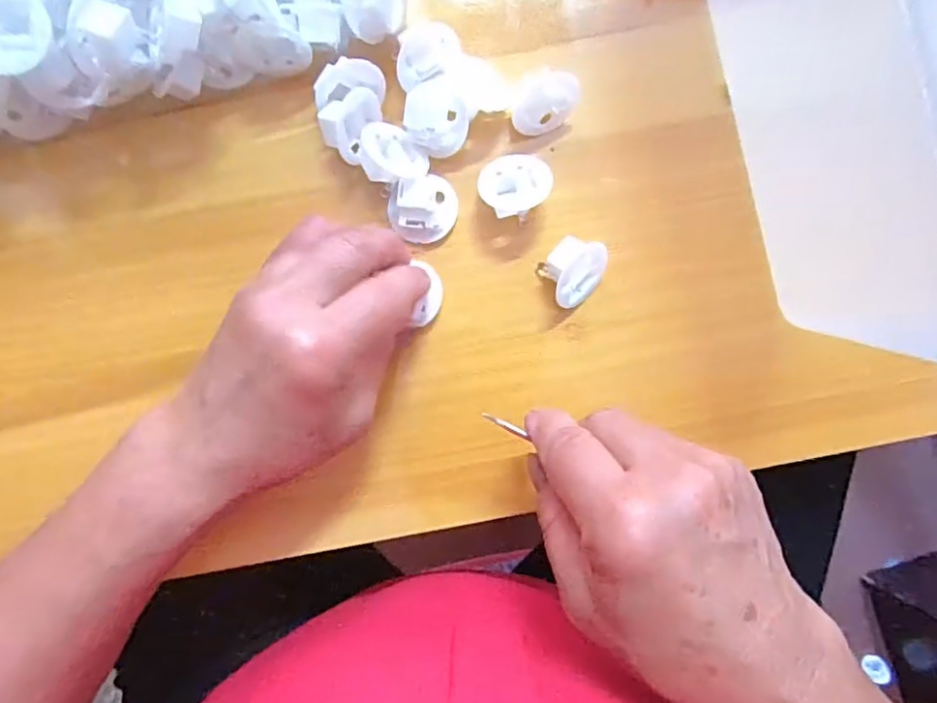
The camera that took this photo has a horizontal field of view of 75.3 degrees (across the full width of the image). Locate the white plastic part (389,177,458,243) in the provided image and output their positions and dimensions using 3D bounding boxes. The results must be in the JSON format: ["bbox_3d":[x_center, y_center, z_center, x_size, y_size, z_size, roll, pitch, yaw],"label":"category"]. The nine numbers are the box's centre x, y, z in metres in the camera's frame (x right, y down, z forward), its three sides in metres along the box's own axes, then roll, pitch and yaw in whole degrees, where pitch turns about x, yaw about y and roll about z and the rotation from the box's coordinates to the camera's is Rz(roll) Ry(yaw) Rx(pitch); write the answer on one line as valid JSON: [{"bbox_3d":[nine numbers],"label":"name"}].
[{"bbox_3d":[-0.021,-0.066,0.285,0.032,0.017,0.028,-19,90,0],"label":"white plastic part"}]

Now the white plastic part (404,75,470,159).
[{"bbox_3d":[-0.013,-0.107,0.280,0.029,0.019,0.029,0,90,0],"label":"white plastic part"}]

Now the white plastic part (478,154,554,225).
[{"bbox_3d":[0.022,-0.079,0.288,0.030,0.013,0.030,0,90,0],"label":"white plastic part"}]

